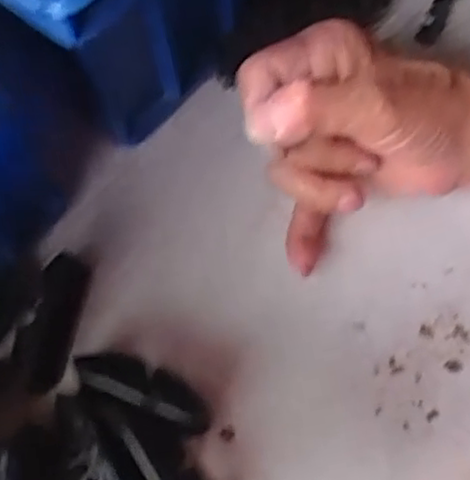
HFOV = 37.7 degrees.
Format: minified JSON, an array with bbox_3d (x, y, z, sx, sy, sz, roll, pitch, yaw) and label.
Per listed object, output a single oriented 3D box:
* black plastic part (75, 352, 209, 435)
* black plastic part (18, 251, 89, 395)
[{"bbox_3d":[-0.043,0.070,0.328,0.066,0.019,0.022,21,71,13],"label":"black plastic part"},{"bbox_3d":[-0.093,0.041,0.349,0.023,0.011,0.069,9,69,9],"label":"black plastic part"}]

